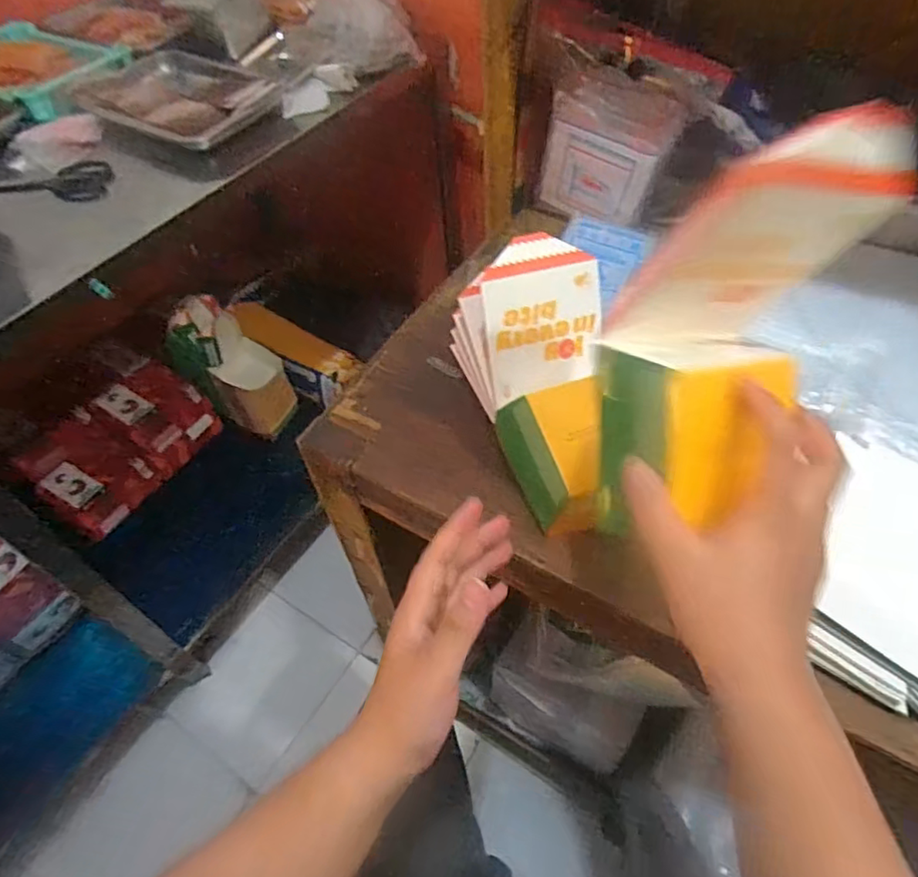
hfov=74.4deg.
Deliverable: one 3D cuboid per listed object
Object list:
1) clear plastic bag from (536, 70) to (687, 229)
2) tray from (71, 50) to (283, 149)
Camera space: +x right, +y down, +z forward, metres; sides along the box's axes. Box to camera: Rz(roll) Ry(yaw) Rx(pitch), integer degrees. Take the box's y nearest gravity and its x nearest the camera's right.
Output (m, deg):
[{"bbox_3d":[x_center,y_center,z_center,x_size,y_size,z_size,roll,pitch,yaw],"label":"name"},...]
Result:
[{"bbox_3d":[0.163,-0.314,0.676,0.129,0.169,0.026,18,57,7],"label":"clear plastic bag"},{"bbox_3d":[-0.411,-0.514,0.910,0.260,0.047,0.240,33,62,26],"label":"tray"}]

